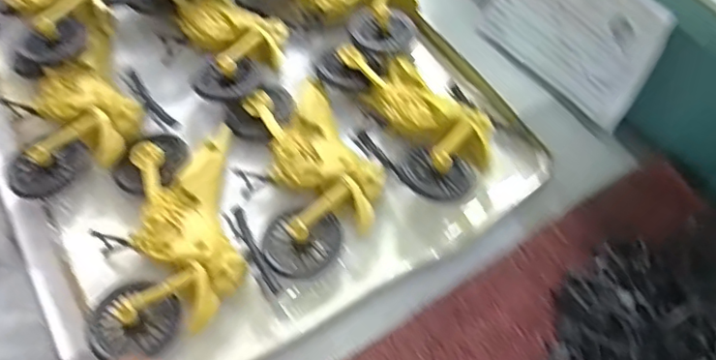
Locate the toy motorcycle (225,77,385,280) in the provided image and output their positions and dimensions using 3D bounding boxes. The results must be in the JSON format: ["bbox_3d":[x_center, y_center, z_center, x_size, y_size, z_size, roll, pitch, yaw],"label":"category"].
[{"bbox_3d":[-0.030,-0.008,0.283,0.062,0.024,0.105,-24,64,-14],"label":"toy motorcycle"}]

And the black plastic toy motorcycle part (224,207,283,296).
[{"bbox_3d":[-0.049,0.033,0.260,0.009,0.007,0.047,-27,65,-15],"label":"black plastic toy motorcycle part"}]

